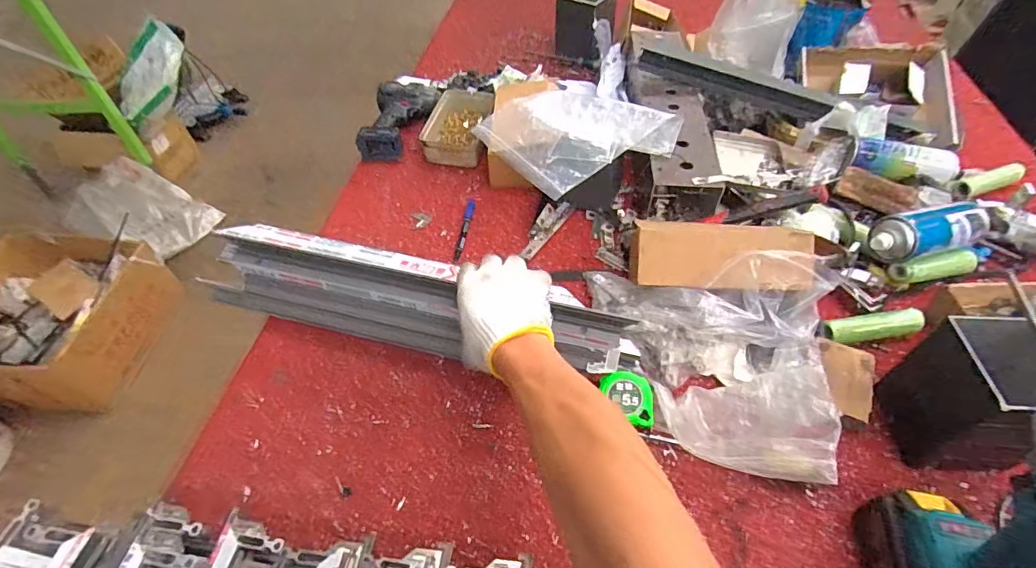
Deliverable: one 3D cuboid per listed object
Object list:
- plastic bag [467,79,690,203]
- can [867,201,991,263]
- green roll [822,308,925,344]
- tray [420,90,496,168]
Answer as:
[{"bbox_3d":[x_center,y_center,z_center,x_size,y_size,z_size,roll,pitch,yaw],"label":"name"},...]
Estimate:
[{"bbox_3d":[0.080,-0.244,0.756,0.232,0.049,0.277,-26,54,-19],"label":"plastic bag"},{"bbox_3d":[0.533,-0.066,0.633,0.163,0.059,0.058,-14,51,-10],"label":"can"},{"bbox_3d":[0.436,0.050,0.599,0.109,0.031,0.032,-5,50,-3],"label":"green roll"},{"bbox_3d":[-0.104,-0.282,0.873,0.106,0.060,0.163,6,51,6],"label":"tray"}]

